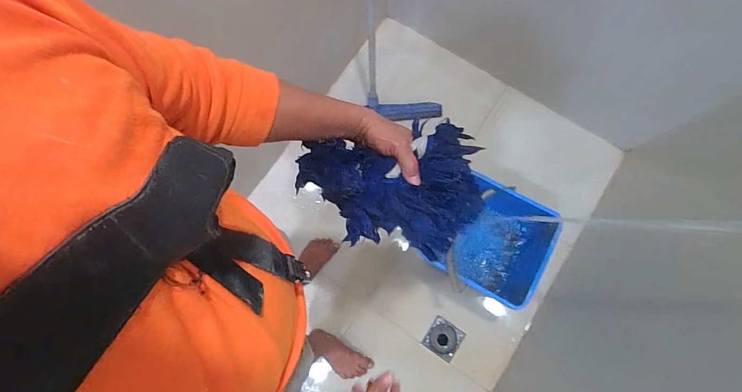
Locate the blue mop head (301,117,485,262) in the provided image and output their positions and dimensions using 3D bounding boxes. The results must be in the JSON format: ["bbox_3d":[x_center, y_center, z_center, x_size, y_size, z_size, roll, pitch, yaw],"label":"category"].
[{"bbox_3d":[0.028,-0.016,0.539,0.265,0.070,0.176,8,75,4],"label":"blue mop head"}]

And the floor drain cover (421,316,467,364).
[{"bbox_3d":[0.255,0.504,1.289,0.117,0.019,0.113,32,78,10],"label":"floor drain cover"}]

